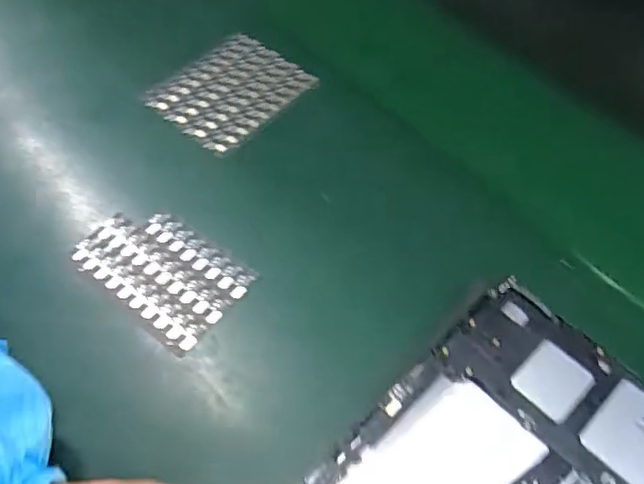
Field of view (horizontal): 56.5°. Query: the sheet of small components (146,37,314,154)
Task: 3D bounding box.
[{"bbox_3d":[-0.066,-0.109,0.431,0.082,0.009,0.093,38,62,22],"label":"sheet of small components"}]

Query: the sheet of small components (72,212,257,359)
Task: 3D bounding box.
[{"bbox_3d":[-0.094,0.015,0.349,0.097,0.004,0.059,33,60,19],"label":"sheet of small components"}]

